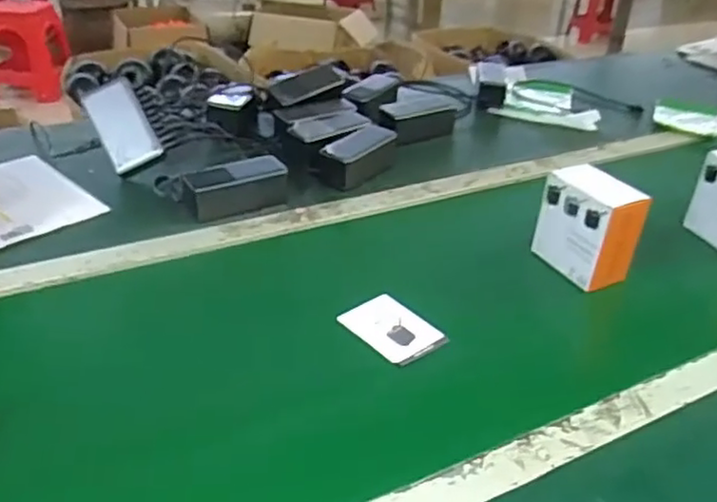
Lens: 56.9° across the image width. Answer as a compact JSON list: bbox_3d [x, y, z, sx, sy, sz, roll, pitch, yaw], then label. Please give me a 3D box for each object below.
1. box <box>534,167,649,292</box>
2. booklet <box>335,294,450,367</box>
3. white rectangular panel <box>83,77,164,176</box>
[{"bbox_3d":[0.271,-0.030,0.778,0.062,0.110,0.109,-17,39,-29],"label":"box"},{"bbox_3d":[0.033,0.080,0.692,0.071,0.009,0.099,-23,42,-35],"label":"booklet"},{"bbox_3d":[-0.323,-0.174,0.904,0.068,0.017,0.132,-28,80,-6],"label":"white rectangular panel"}]

